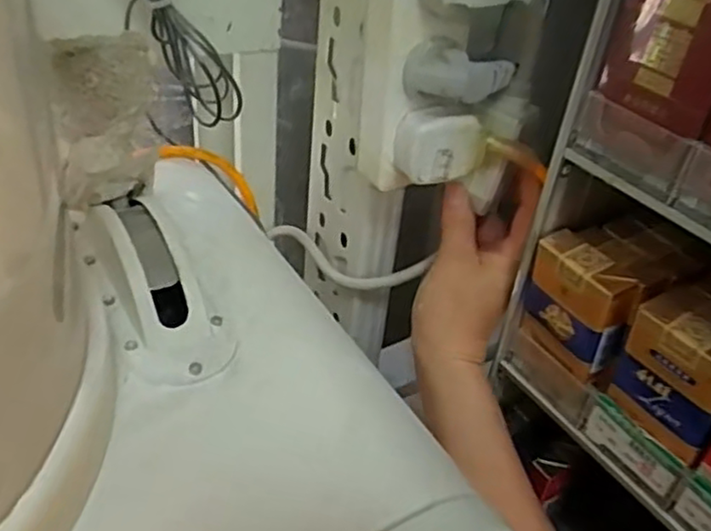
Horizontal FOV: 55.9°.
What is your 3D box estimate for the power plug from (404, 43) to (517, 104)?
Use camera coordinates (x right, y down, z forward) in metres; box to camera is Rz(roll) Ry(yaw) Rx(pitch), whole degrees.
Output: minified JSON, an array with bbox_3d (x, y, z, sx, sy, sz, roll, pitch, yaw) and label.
[{"bbox_3d":[0.058,-0.102,0.359,0.058,0.023,0.024,-3,37,-12],"label":"power plug"}]

